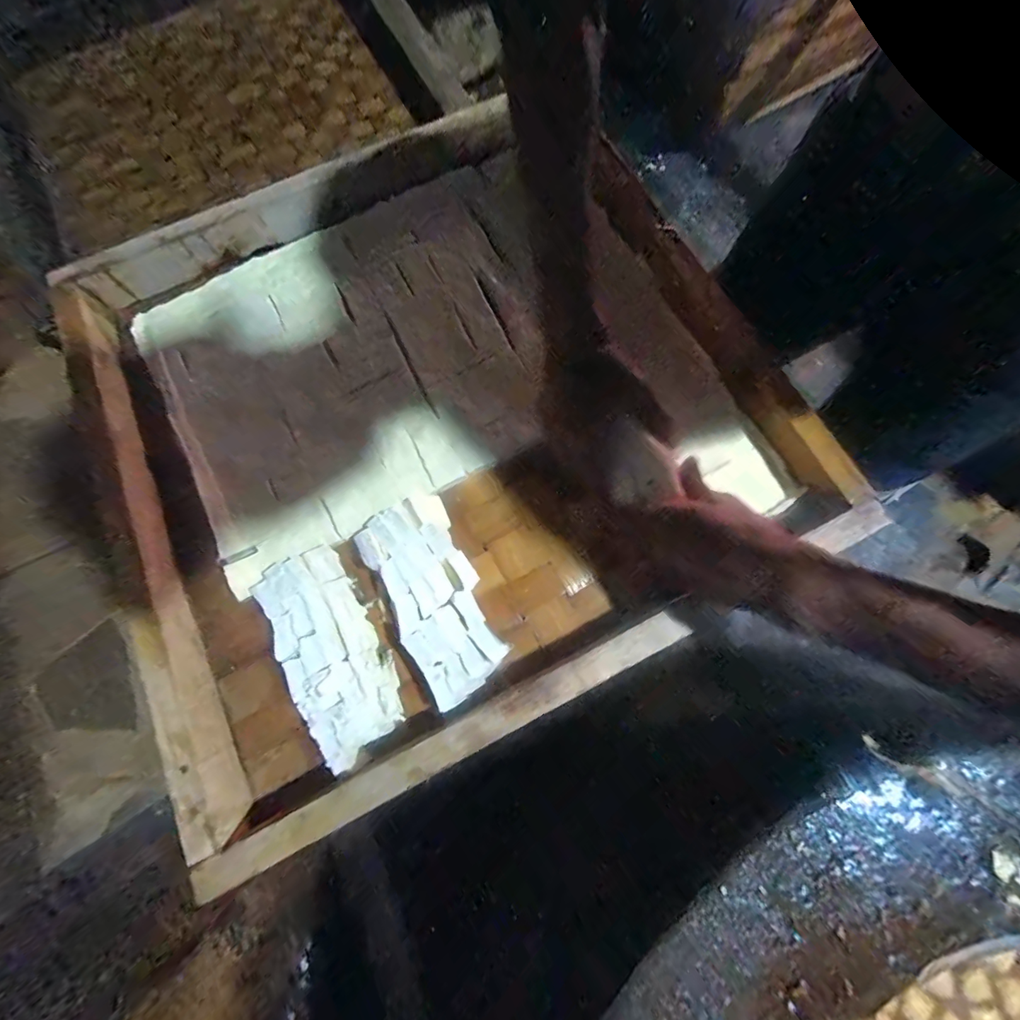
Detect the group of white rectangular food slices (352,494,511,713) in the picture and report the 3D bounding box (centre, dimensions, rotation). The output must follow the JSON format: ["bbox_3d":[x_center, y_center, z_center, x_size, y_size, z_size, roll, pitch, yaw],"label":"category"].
[{"bbox_3d":[-0.066,0.072,0.395,0.078,0.037,0.172,-30,80,-6],"label":"group of white rectangular food slices"}]

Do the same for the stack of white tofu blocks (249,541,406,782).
[{"bbox_3d":[-0.152,0.119,0.384,0.080,0.033,0.177,-29,80,-5],"label":"stack of white tofu blocks"}]

